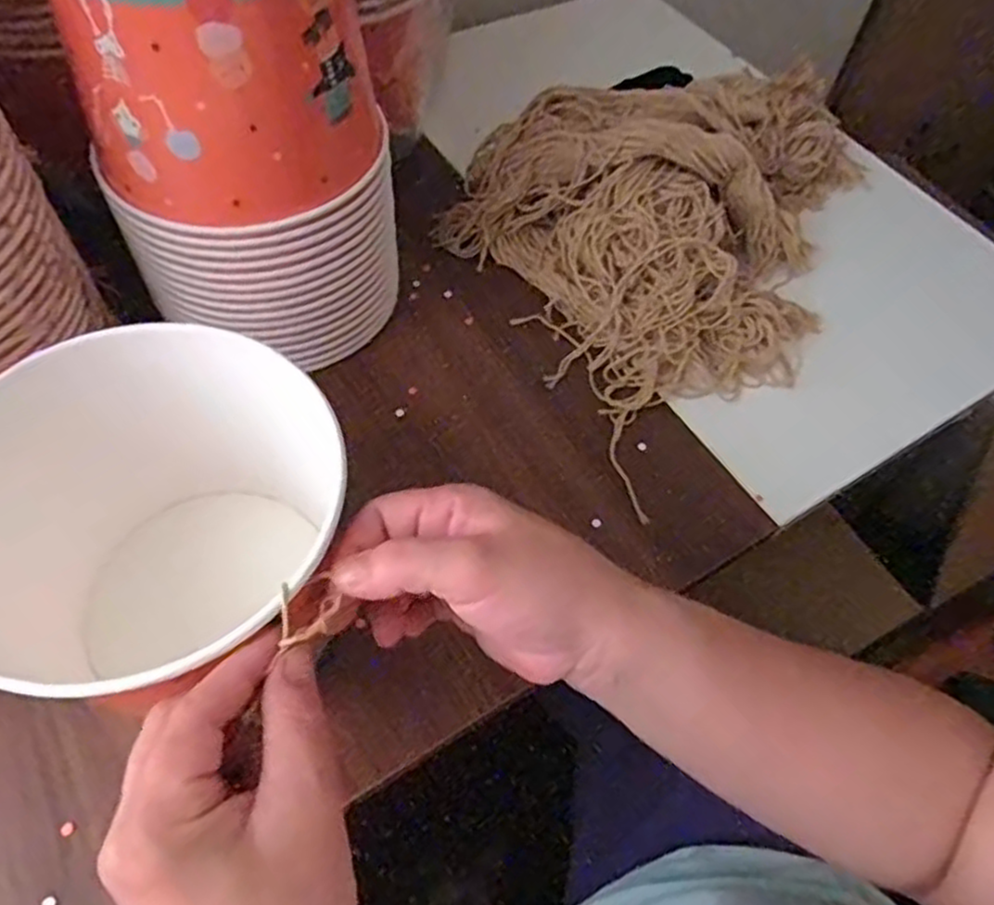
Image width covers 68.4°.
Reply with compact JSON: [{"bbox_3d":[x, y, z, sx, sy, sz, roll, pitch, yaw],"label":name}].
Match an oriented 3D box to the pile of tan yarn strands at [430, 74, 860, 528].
[{"bbox_3d":[0.154,-0.182,0.539,0.344,0.081,0.269,-26,61,-18],"label":"pile of tan yarn strands"}]

